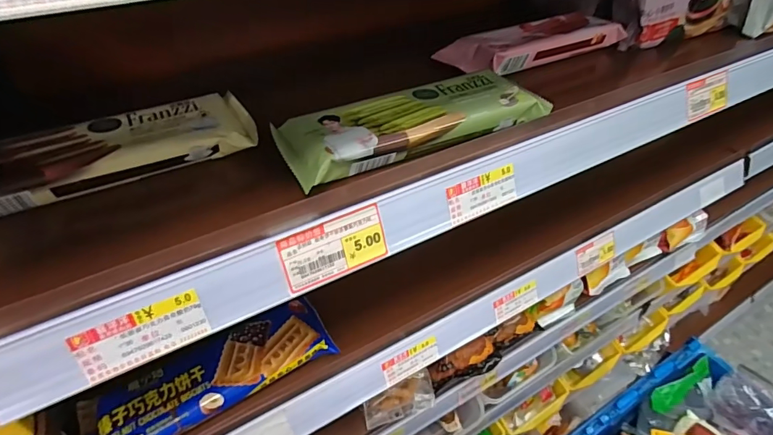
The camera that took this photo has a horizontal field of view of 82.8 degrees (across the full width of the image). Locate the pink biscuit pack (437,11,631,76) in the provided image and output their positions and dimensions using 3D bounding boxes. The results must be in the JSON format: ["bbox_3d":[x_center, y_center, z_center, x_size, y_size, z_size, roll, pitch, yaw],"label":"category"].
[{"bbox_3d":[0.154,-0.183,0.456,0.198,0.023,0.061,-20,47,-22],"label":"pink biscuit pack"}]

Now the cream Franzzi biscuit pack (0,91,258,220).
[{"bbox_3d":[-0.194,-0.040,0.294,0.204,0.027,0.065,-22,47,-23],"label":"cream Franzzi biscuit pack"}]

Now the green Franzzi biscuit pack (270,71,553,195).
[{"bbox_3d":[0.021,-0.072,0.329,0.196,0.023,0.065,-20,47,-22],"label":"green Franzzi biscuit pack"}]

